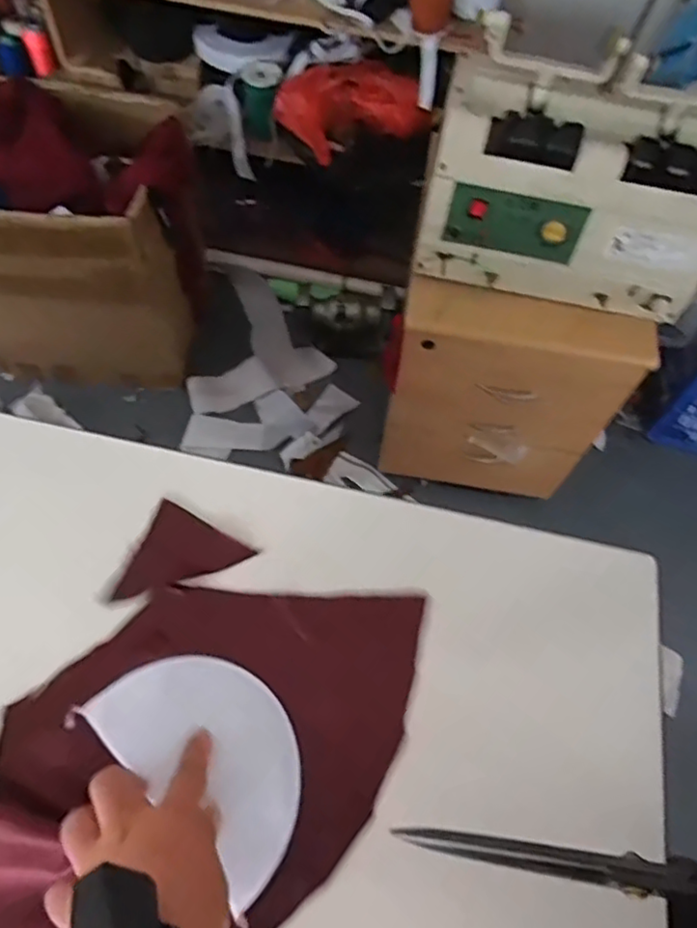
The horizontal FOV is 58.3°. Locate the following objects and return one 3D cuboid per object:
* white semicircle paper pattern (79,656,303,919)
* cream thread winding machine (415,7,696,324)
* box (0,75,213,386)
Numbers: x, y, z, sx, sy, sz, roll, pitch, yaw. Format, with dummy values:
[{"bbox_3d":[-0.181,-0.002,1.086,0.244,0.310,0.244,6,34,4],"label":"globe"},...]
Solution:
[{"bbox_3d":[-0.088,0.190,0.418,0.156,0.006,0.094,42,61,15],"label":"white semicircle paper pattern"},{"bbox_3d":[0.353,-0.423,0.941,0.446,0.300,0.183,10,60,2],"label":"cream thread winding machine"},{"bbox_3d":[-0.676,-0.509,1.410,0.668,0.491,0.464,1,61,-3],"label":"box"}]

